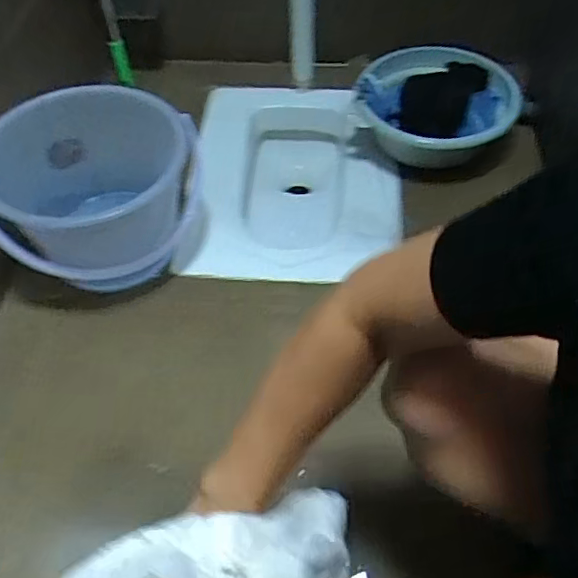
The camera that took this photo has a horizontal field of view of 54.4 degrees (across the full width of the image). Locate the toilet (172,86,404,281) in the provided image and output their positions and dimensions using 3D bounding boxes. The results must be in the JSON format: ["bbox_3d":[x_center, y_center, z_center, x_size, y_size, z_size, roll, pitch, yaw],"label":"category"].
[{"bbox_3d":[0.015,-0.215,1.204,0.390,0.196,0.487,-3,55,-1],"label":"toilet"}]

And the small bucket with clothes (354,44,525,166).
[{"bbox_3d":[0.283,-0.344,1.074,0.273,0.115,0.242,26,60,19],"label":"small bucket with clothes"}]

